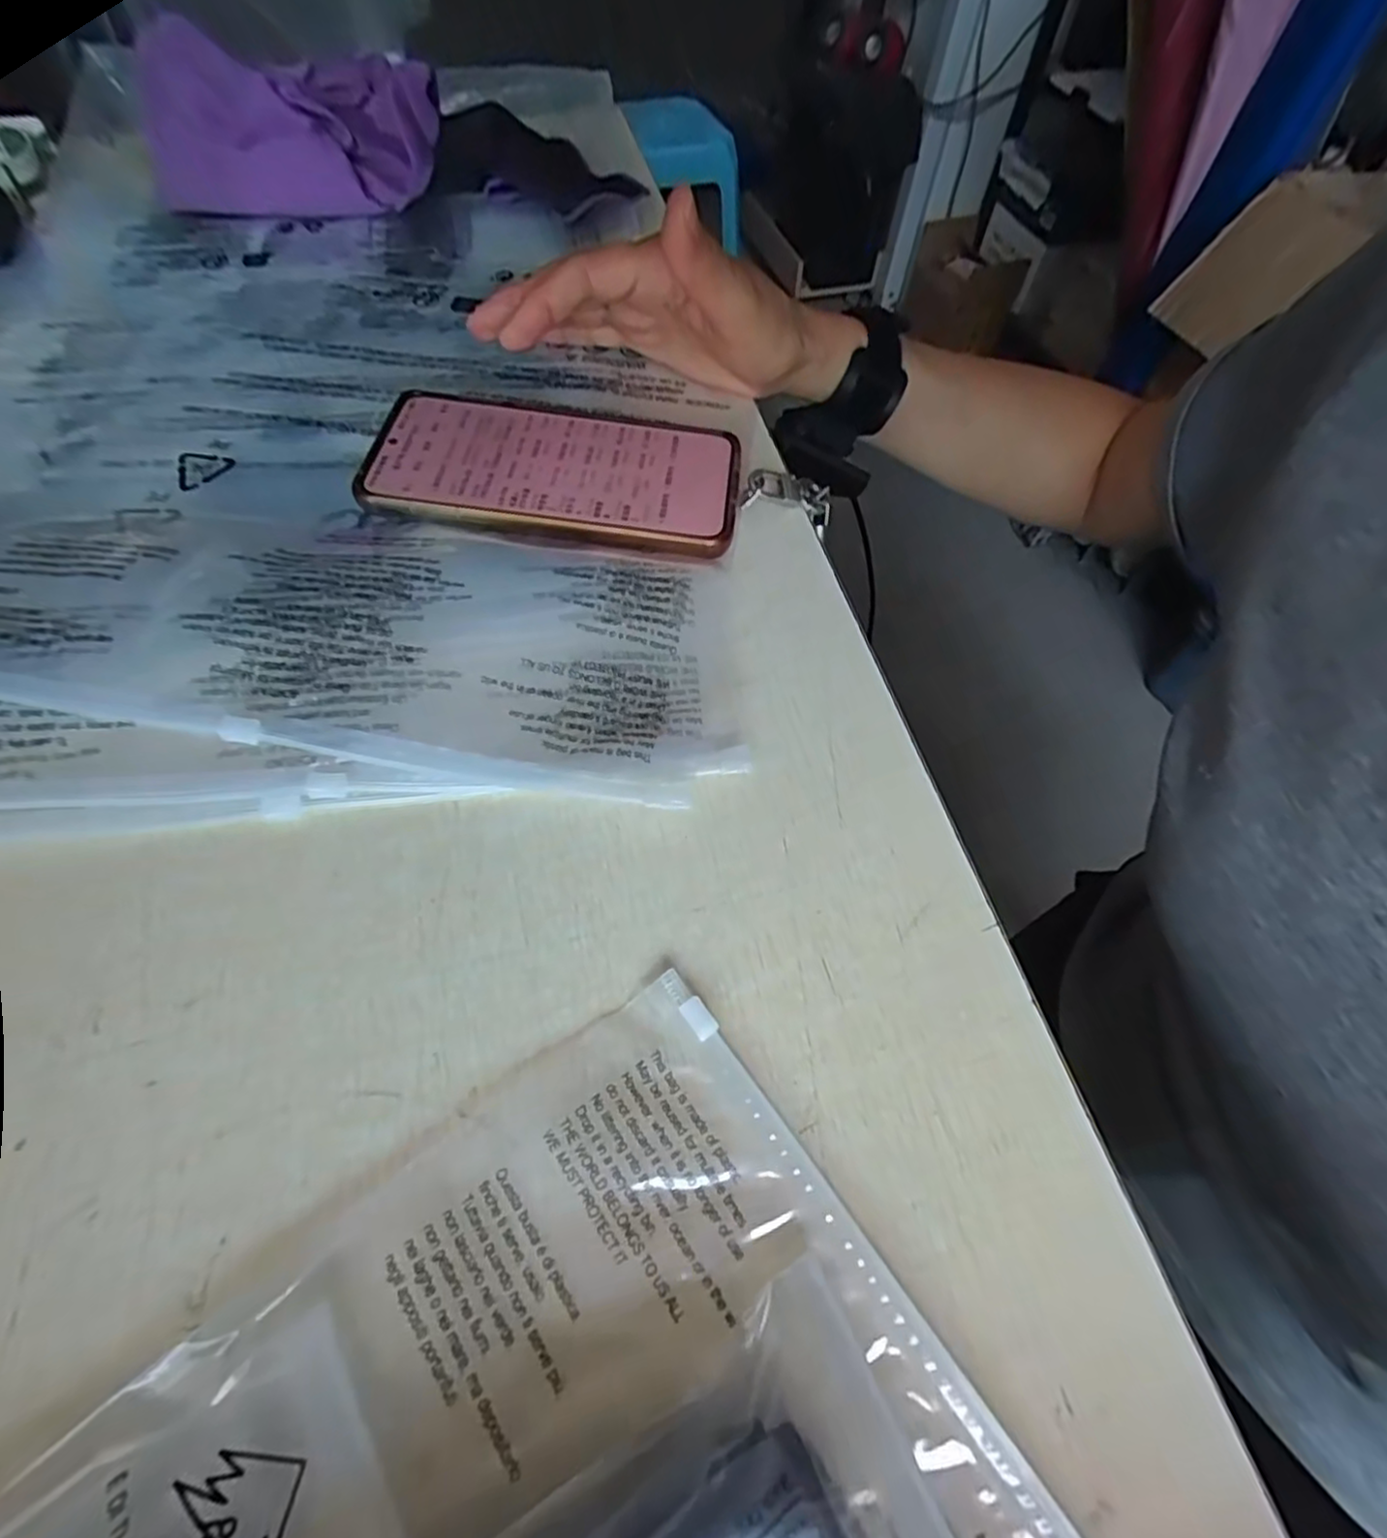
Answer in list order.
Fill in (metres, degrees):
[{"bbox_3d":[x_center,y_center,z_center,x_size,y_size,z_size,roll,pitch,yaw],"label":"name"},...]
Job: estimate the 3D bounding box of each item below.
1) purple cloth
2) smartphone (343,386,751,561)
[{"bbox_3d":[-0.263,-0.411,0.416,0.203,0.052,0.149,9,63,1],"label":"purple cloth"},{"bbox_3d":[-0.063,-0.136,0.301,0.163,0.009,0.083,5,63,-1],"label":"smartphone"}]

